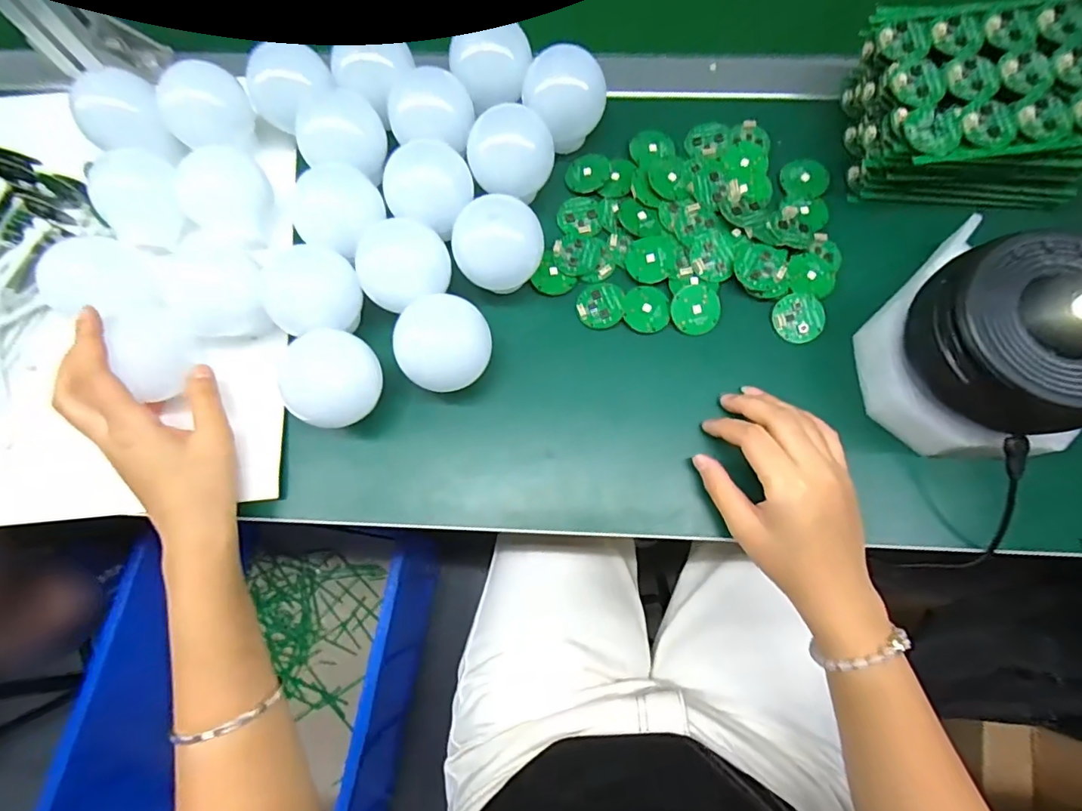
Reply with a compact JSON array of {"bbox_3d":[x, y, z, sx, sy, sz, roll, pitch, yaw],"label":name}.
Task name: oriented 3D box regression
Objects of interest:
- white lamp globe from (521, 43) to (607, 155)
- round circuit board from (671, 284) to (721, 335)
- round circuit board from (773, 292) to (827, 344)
[{"bbox_3d":[0.017,-0.224,0.386,0.049,0.061,0.049,0,74,1],"label":"white lamp globe"},{"bbox_3d":[0.110,-0.068,0.368,0.034,0.006,0.034,0,74,1],"label":"round circuit board"},{"bbox_3d":[0.184,-0.062,0.369,0.035,0.004,0.035,-1,85,7],"label":"round circuit board"}]

